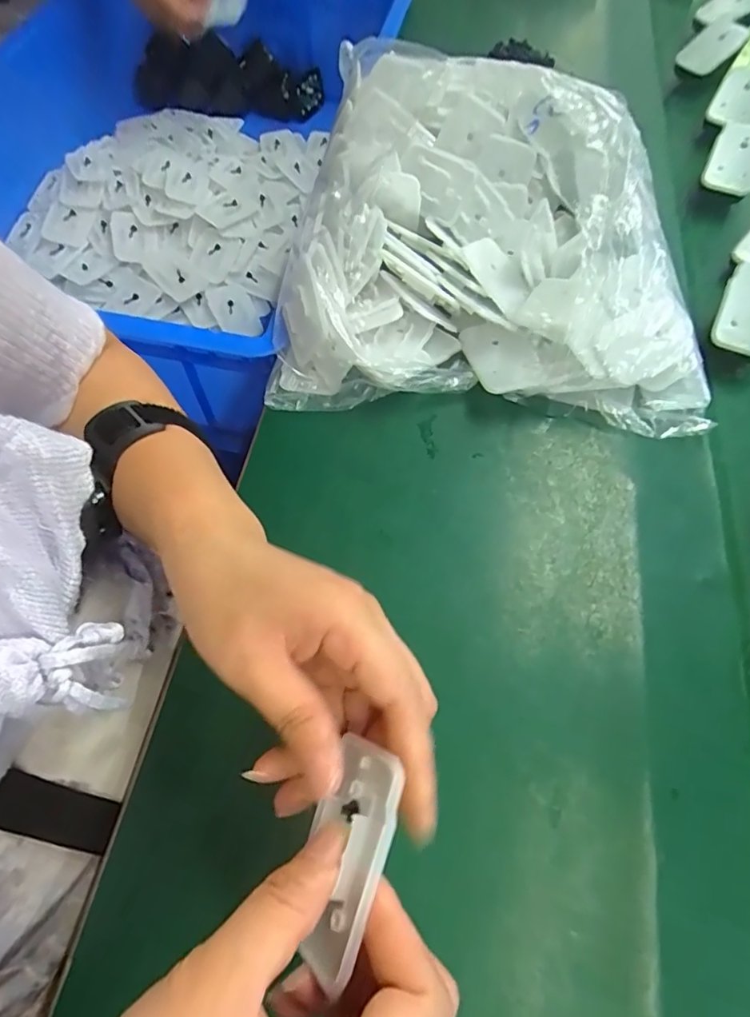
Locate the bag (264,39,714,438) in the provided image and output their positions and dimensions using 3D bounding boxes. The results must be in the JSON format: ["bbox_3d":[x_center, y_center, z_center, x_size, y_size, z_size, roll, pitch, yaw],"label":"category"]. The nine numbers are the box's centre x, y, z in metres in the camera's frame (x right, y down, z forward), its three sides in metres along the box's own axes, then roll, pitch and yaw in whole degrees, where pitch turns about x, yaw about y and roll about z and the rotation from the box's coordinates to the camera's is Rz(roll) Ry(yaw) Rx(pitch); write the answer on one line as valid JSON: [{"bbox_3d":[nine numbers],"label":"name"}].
[{"bbox_3d":[0.086,-0.214,0.381,0.289,0.096,0.304,6,63,3],"label":"bag"}]

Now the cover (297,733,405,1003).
[{"bbox_3d":[-0.011,0.119,0.178,0.006,0.037,0.068,30,70,-33],"label":"cover"}]

